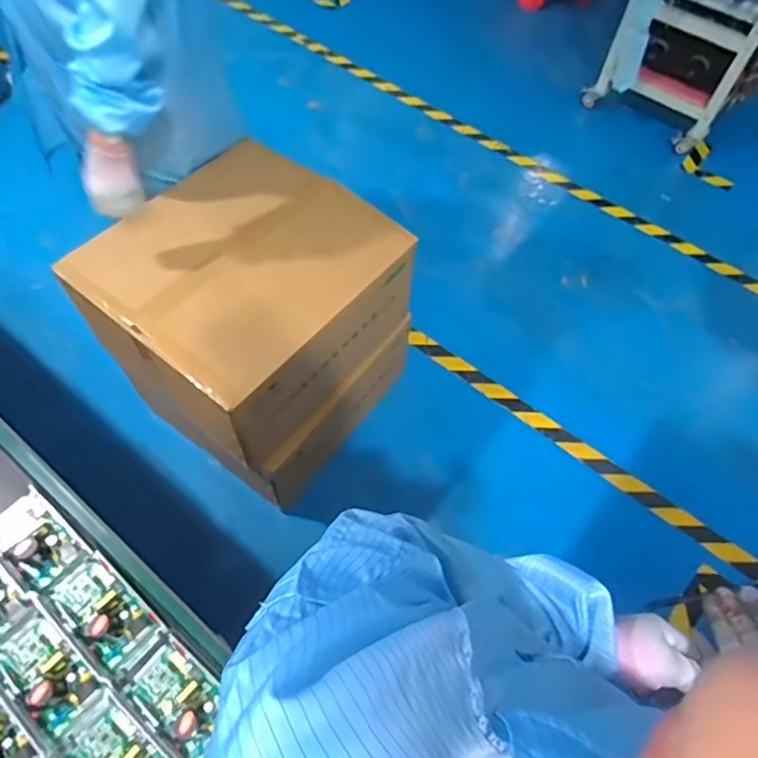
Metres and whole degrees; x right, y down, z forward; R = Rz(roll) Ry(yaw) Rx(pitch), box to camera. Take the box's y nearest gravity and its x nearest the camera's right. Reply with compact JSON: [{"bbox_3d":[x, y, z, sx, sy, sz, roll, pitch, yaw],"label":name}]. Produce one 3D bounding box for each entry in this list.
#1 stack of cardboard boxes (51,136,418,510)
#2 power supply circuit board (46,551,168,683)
[{"bbox_3d":[-0.286,-0.118,1.390,0.538,0.552,0.554,33,62,15],"label":"stack of cardboard boxes"},{"bbox_3d":[-0.323,0.263,0.662,0.143,0.052,0.072,39,64,18],"label":"power supply circuit board"}]

